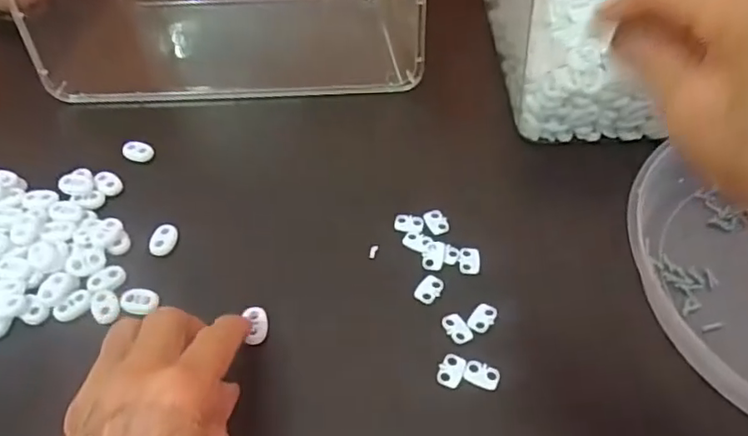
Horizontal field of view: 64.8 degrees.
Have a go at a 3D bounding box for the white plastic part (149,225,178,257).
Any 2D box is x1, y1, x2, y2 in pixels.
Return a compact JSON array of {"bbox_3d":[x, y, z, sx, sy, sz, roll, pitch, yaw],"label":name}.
[{"bbox_3d":[-0.135,0.015,0.378,0.012,0.010,0.022,8,49,8],"label":"white plastic part"}]

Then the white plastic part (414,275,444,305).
[{"bbox_3d":[0.034,0.043,0.356,0.013,0.004,0.020,27,57,21],"label":"white plastic part"}]

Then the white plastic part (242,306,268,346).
[{"bbox_3d":[-0.067,0.061,0.337,0.013,0.007,0.022,-7,62,-5],"label":"white plastic part"}]

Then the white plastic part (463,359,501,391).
[{"bbox_3d":[0.059,0.086,0.320,0.019,0.004,0.012,22,55,17],"label":"white plastic part"}]

